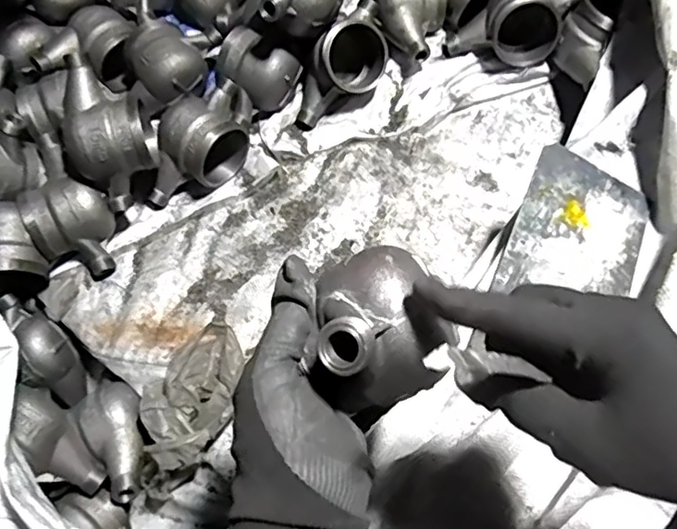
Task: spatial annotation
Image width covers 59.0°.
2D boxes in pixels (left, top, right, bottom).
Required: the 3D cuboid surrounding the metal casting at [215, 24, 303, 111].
[{"bbox_3d":[-0.096,-0.230,0.701,0.093,0.059,0.068,30,72,13],"label":"metal casting"}]

